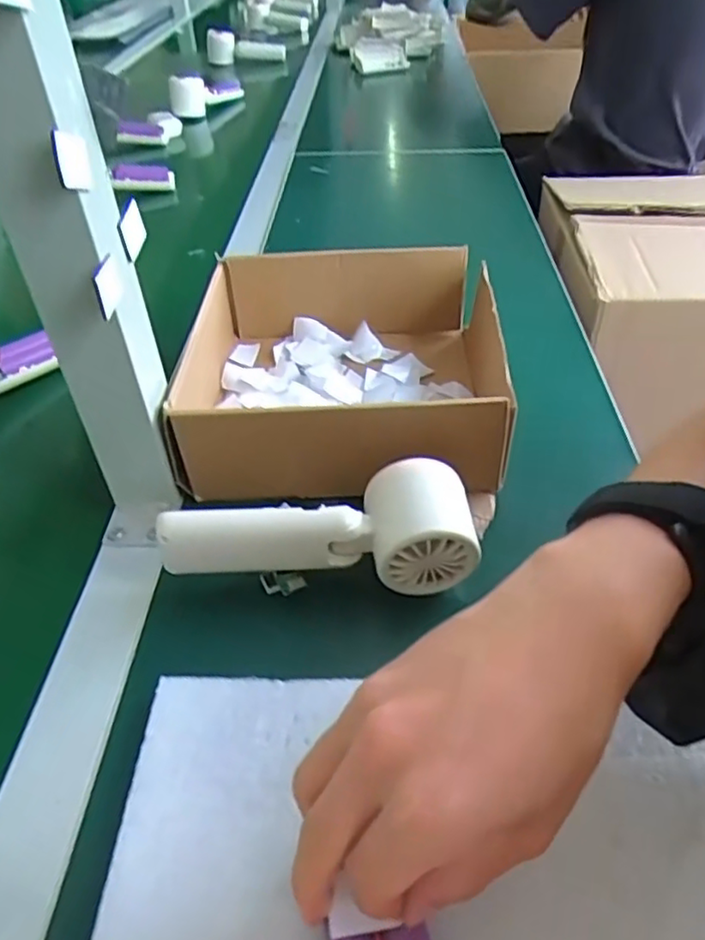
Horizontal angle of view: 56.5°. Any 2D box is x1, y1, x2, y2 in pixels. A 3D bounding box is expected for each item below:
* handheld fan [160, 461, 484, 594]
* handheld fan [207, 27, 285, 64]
[{"bbox_3d":[-0.018,0.037,0.352,0.159,0.053,0.050,-7,43,-3],"label":"handheld fan"},{"bbox_3d":[-0.248,-0.948,1.462,0.210,0.059,0.048,17,48,25],"label":"handheld fan"}]

